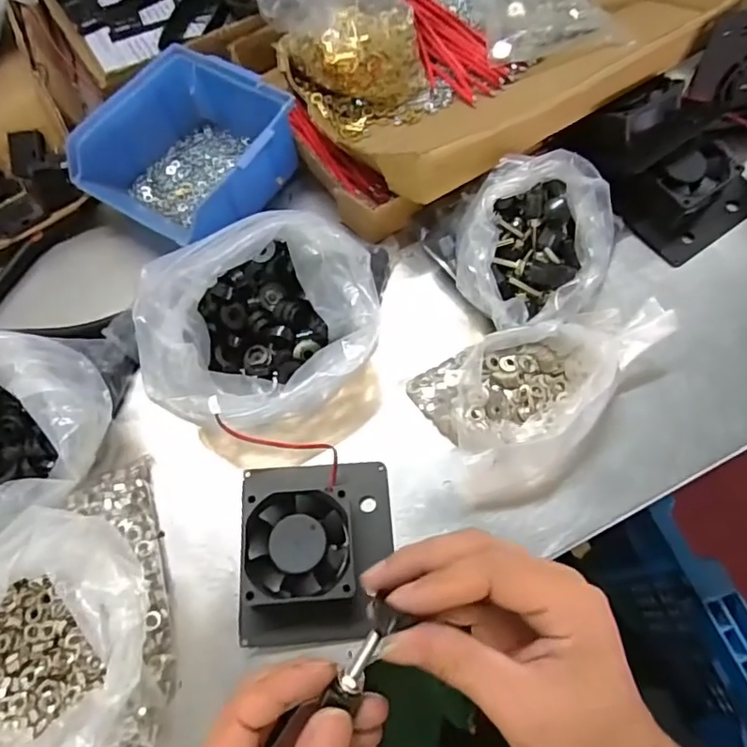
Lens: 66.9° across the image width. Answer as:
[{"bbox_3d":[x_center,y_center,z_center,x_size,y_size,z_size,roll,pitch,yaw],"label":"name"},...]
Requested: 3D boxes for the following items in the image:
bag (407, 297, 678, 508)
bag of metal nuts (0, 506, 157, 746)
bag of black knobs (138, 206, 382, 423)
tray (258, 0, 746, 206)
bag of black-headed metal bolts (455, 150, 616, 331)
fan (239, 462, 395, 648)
[{"bbox_3d":[0.112,0.006,0.347,0.154,0.046,0.100,-24,66,-8],"label":"bag"},{"bbox_3d":[-0.161,0.146,0.282,0.114,0.073,0.129,40,73,19],"label":"bag of metal nuts"},{"bbox_3d":[-0.065,-0.030,0.350,0.156,0.073,0.115,-42,70,-15],"label":"bag of black knobs"},{"bbox_3d":[0.102,-0.282,0.460,0.339,0.071,0.252,-30,67,-10],"label":"tray"},{"bbox_3d":[0.101,-0.079,0.367,0.095,0.070,0.105,23,69,13],"label":"bag of black-headed metal bolts"},{"bbox_3d":[-0.031,0.098,0.320,0.083,0.026,0.101,-1,65,3],"label":"fan"}]

